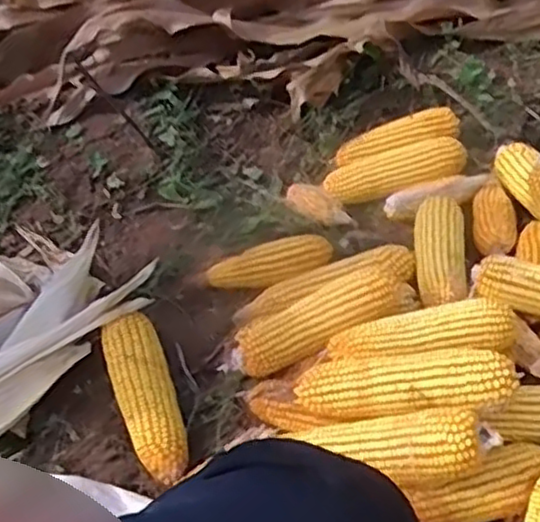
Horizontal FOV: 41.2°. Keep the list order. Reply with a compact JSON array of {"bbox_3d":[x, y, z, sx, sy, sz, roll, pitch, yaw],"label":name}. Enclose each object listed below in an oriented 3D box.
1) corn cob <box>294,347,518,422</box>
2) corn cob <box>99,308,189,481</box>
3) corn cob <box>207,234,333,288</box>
[{"bbox_3d":[0.131,0.123,0.705,0.205,0.046,0.062,-3,54,2],"label":"corn cob"},{"bbox_3d":[-0.137,0.148,0.784,0.064,0.044,0.187,-19,55,-9],"label":"corn cob"},{"bbox_3d":[0.001,0.007,0.899,0.154,0.039,0.050,-15,54,-7],"label":"corn cob"}]

